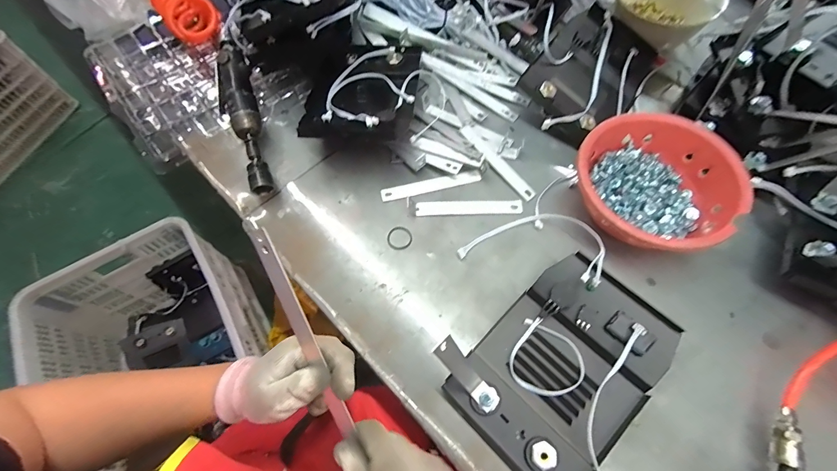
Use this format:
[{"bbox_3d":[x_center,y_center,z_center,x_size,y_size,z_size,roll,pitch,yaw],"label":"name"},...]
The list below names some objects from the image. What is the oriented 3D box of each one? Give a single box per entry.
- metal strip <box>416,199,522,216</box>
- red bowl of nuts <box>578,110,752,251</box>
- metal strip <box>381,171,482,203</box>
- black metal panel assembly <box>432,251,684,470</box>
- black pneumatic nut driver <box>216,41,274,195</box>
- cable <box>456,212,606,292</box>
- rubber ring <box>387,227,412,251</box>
[{"bbox_3d":[0.066,-0.038,0.477,0.135,0.004,0.024,-1,65,3],"label":"metal strip"},{"bbox_3d":[0.272,-0.055,0.434,0.181,0.078,0.165,-1,64,2],"label":"red bowl of nuts"},{"bbox_3d":[0.017,-0.068,0.493,0.135,0.004,0.022,-14,71,-2],"label":"metal strip"},{"bbox_3d":[0.142,0.125,0.370,0.203,0.048,0.169,-42,70,-16],"label":"black metal panel assembly"},{"bbox_3d":[-0.246,-0.162,0.505,0.051,0.034,0.228,-19,77,-7],"label":"black pneumatic nut driver"},{"bbox_3d":[0.138,0.005,0.437,0.158,0.026,0.094,9,53,29],"label":"cable"},{"bbox_3d":[-0.024,0.003,0.461,0.031,0.004,0.033,-1,64,2],"label":"rubber ring"}]

